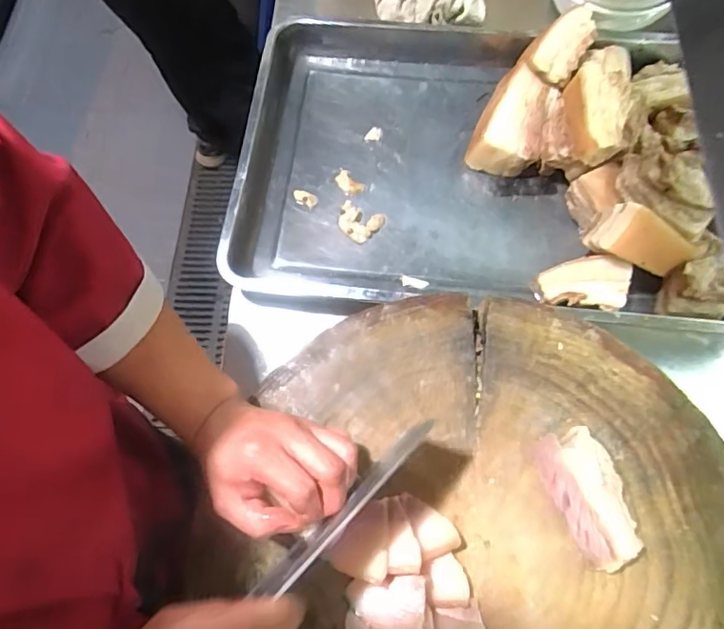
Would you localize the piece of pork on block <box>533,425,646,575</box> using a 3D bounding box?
[{"bbox_3d":[0.184,0.148,0.453,0.051,0.033,0.107,-16,68,-4],"label":"piece of pork on block"}]

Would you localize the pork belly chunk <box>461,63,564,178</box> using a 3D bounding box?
[{"bbox_3d":[0.188,-0.229,0.685,0.088,0.059,0.125,21,70,10],"label":"pork belly chunk"}]

